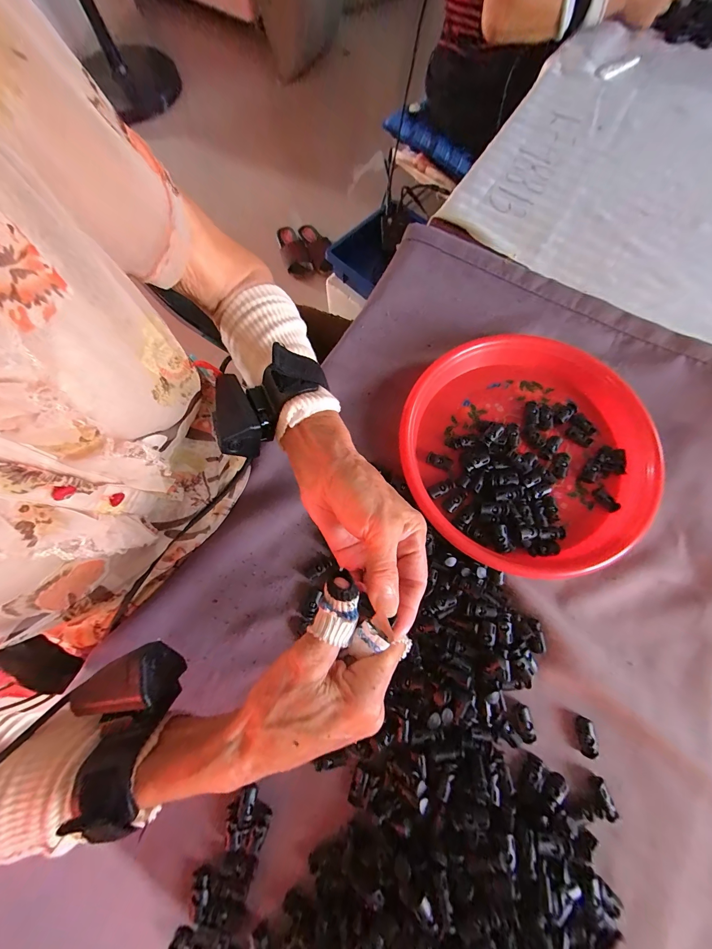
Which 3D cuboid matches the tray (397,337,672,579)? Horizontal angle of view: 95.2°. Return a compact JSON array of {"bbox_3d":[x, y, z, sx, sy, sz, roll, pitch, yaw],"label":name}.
[{"bbox_3d":[0.180,-0.027,0.343,0.255,0.028,0.243,0,74,1],"label":"tray"}]

